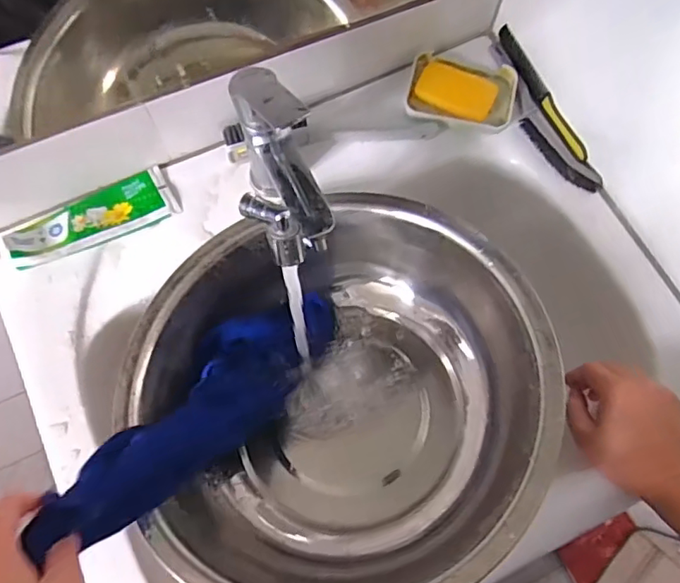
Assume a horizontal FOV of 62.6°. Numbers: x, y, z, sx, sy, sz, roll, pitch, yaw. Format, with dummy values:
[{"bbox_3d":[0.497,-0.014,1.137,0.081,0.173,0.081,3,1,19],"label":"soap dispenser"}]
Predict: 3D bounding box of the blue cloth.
[{"bbox_3d":[-0.132,0.108,0.527,0.093,0.107,0.329,38,41,12],"label":"blue cloth"}]

